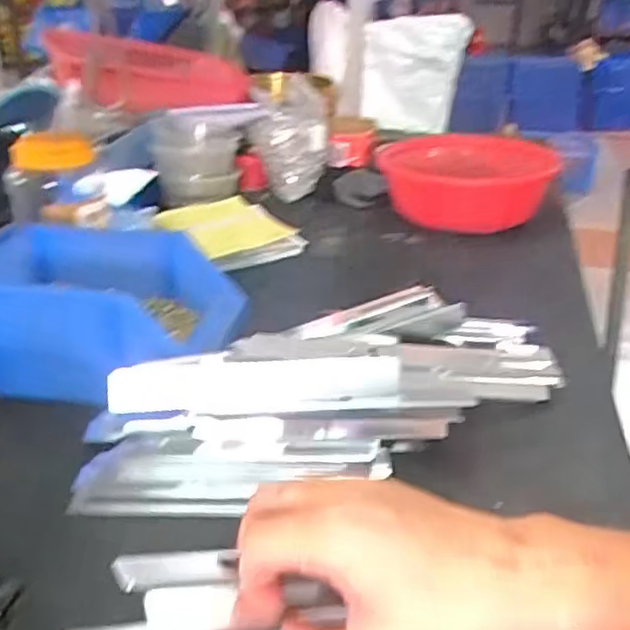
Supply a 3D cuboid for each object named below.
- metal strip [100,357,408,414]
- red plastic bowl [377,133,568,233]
[{"bbox_3d":[-0.041,0.052,0.495,0.211,0.037,0.015,-2,0,-10],"label":"metal strip"},{"bbox_3d":[0.252,-0.204,1.046,0.294,0.111,0.308,0,27,0],"label":"red plastic bowl"}]

